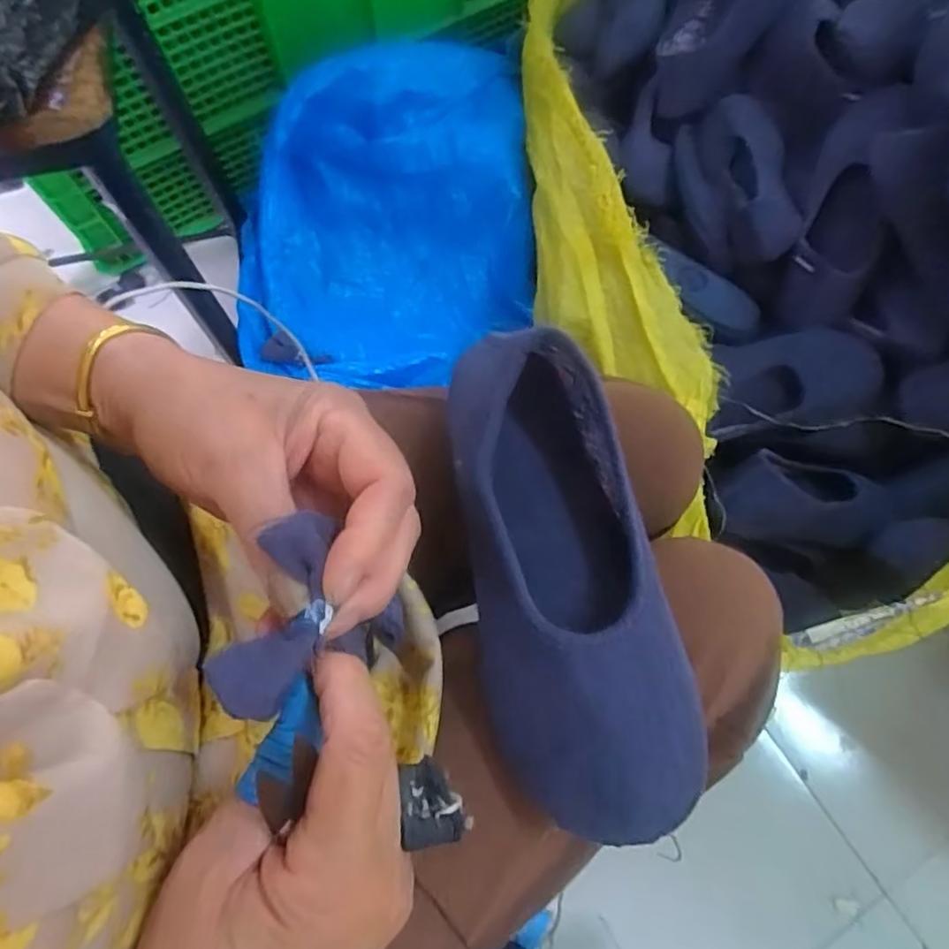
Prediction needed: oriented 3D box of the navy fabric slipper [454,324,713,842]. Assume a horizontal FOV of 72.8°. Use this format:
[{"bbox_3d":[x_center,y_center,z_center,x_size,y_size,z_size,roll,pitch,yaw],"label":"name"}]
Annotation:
[{"bbox_3d":[0.043,0.040,0.308,0.088,0.069,0.236,-10,68,-3],"label":"navy fabric slipper"}]

